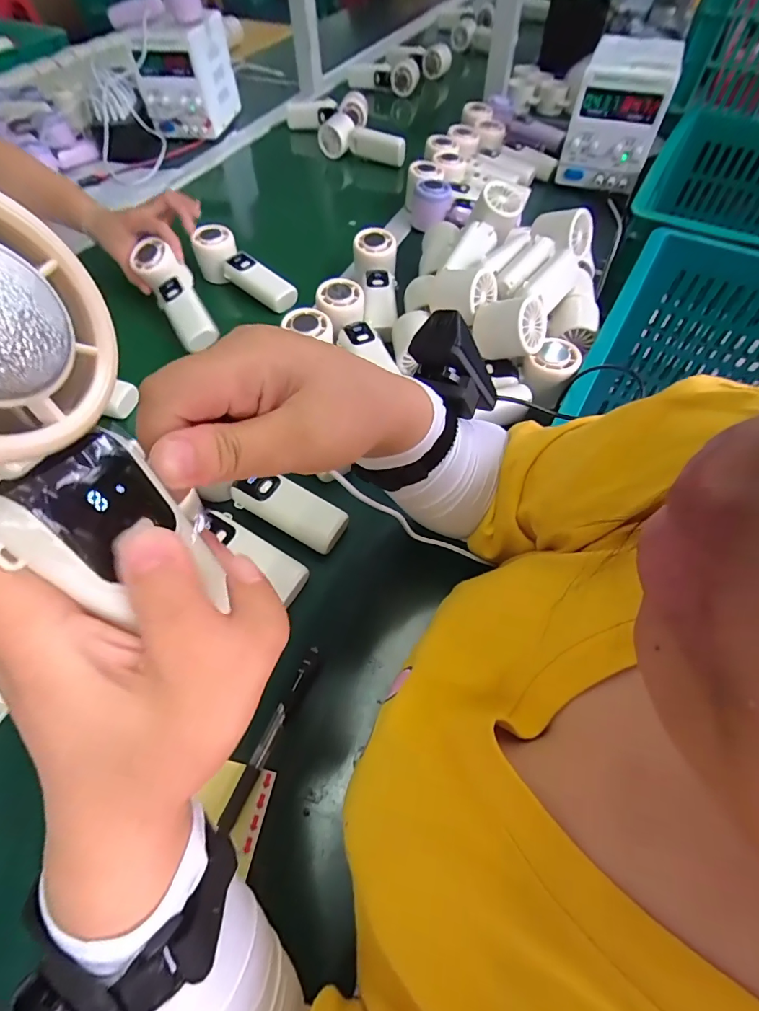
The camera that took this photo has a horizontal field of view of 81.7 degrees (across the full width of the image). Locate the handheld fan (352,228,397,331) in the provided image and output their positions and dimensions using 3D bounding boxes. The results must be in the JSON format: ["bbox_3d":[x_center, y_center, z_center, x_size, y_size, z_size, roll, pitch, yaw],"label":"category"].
[{"bbox_3d":[-0.004,-0.287,0.554,0.052,0.048,0.155,-1,59,-1],"label":"handheld fan"}]

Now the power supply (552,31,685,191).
[{"bbox_3d":[0.381,-0.621,0.705,0.131,0.156,0.124,22,61,13],"label":"power supply"}]

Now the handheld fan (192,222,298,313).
[{"bbox_3d":[-0.184,-0.324,0.600,0.163,0.056,0.046,32,64,18],"label":"handheld fan"}]

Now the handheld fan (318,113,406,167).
[{"bbox_3d":[-0.031,-0.694,0.846,0.182,0.071,0.048,23,61,13],"label":"handheld fan"}]

